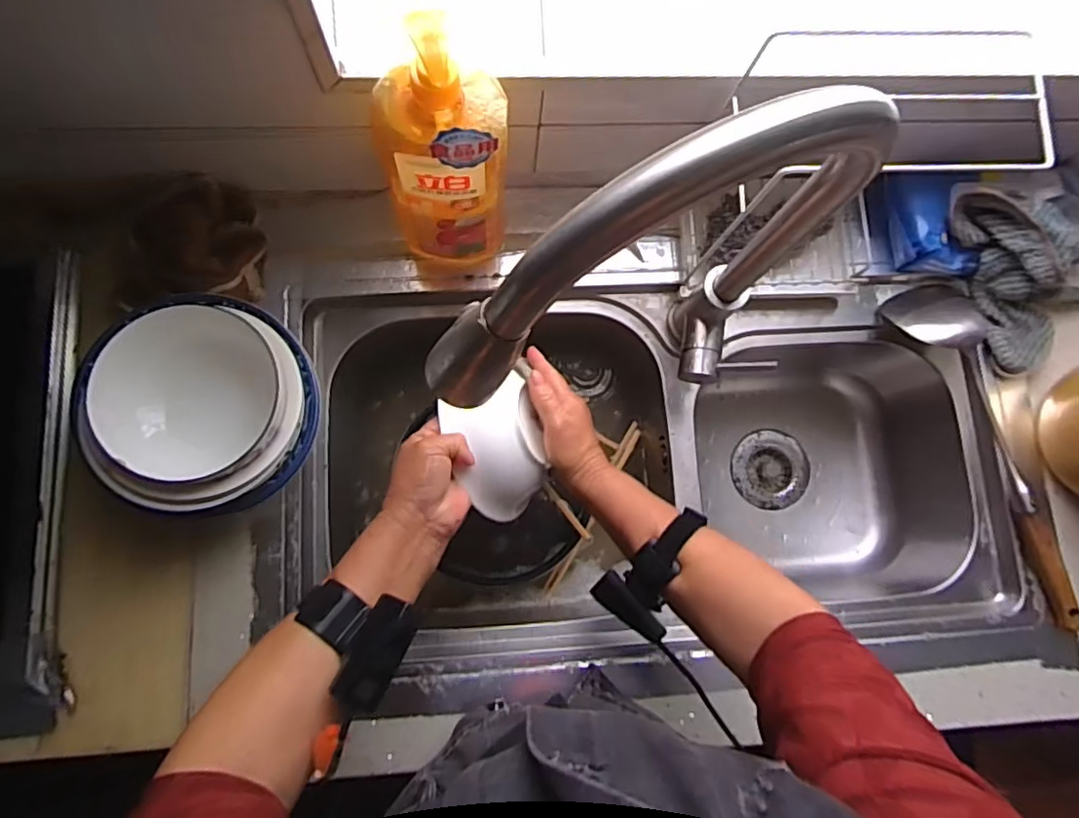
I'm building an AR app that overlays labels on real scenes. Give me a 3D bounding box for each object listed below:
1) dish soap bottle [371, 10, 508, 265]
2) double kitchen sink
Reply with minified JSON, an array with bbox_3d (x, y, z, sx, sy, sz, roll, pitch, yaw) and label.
[{"bbox_3d":[-0.083,-0.231,0.541,0.107,0.277,0.101,-5,82,-4],"label":"dish soap bottle"},{"bbox_3d":[0.117,0.076,0.744,0.774,0.207,0.447,-3,81,-4],"label":"double kitchen sink"}]

